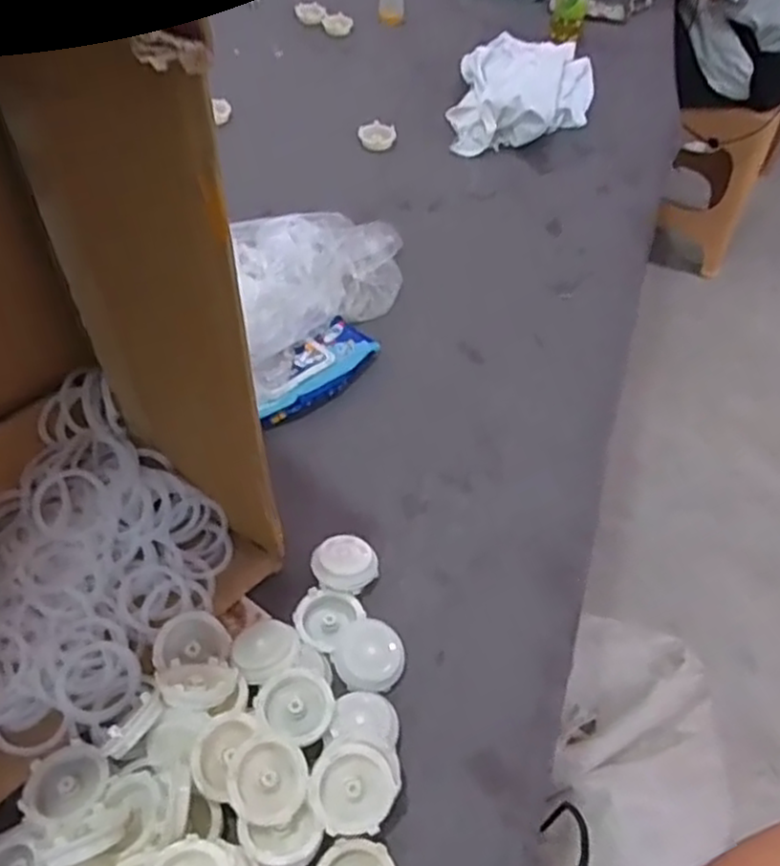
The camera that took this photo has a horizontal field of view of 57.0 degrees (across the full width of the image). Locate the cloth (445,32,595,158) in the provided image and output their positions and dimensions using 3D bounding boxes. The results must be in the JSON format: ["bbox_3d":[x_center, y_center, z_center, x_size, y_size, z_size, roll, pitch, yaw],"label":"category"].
[{"bbox_3d":[0.234,-0.598,1.233,0.234,0.064,0.394,11,51,5],"label":"cloth"}]

